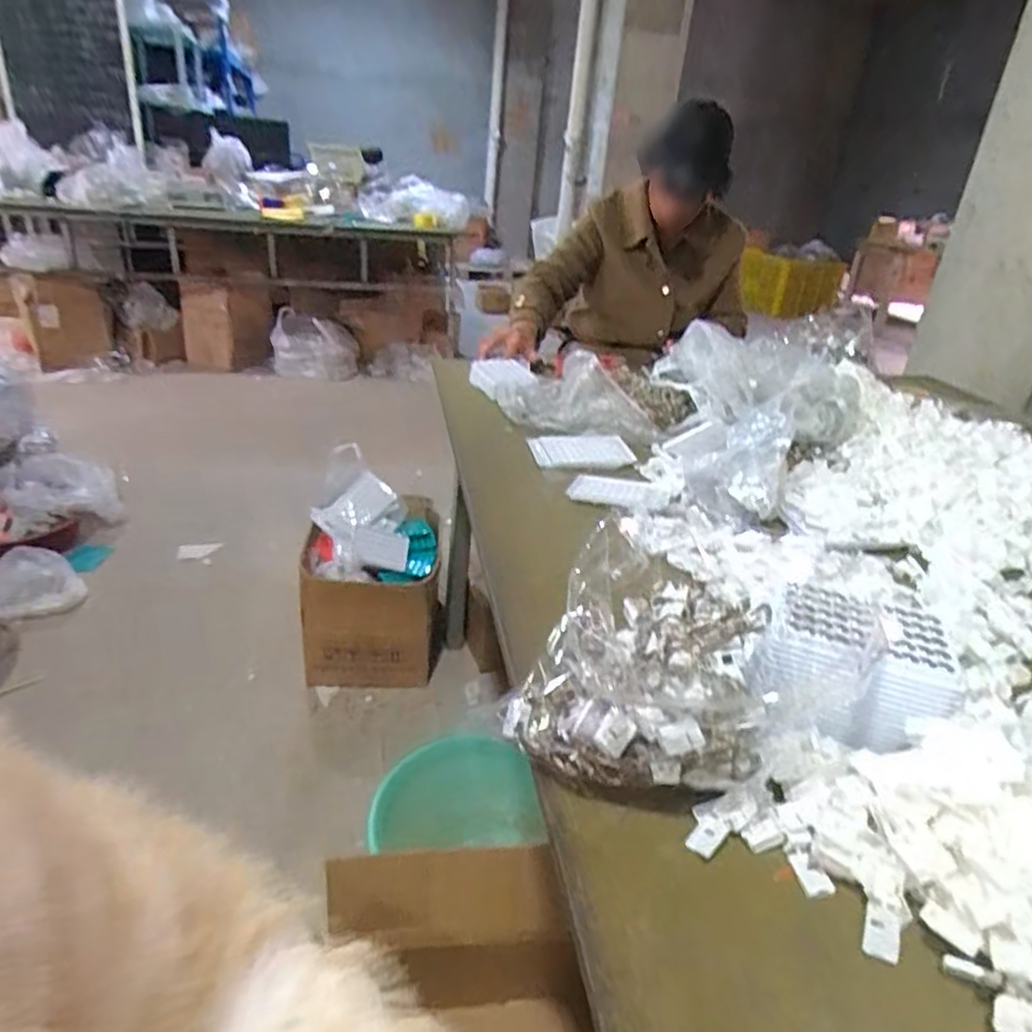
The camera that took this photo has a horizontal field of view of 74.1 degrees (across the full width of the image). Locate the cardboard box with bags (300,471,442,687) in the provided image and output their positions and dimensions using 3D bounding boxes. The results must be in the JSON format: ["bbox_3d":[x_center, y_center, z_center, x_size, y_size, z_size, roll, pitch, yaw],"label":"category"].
[{"bbox_3d":[-0.337,0.156,1.627,0.298,0.369,0.388,1,27,-9],"label":"cardboard box with bags"}]

